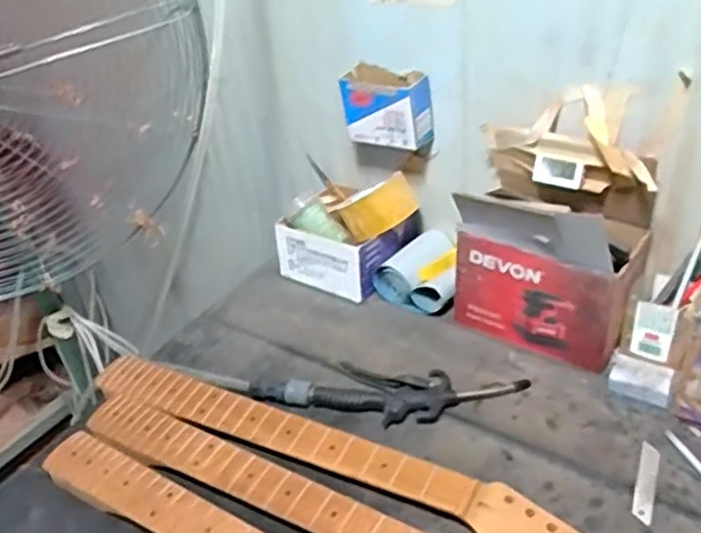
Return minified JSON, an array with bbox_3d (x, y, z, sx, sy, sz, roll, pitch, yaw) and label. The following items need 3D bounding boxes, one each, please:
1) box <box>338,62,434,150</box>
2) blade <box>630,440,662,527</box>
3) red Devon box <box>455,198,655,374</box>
[{"bbox_3d":[0.048,-0.211,0.943,0.117,0.089,0.058,12,40,24],"label":"box"},{"bbox_3d":[0.303,0.220,0.723,0.020,0.004,0.098,11,40,23],"label":"blade"},{"bbox_3d":[0.236,-0.002,0.853,0.199,0.210,0.106,16,42,28],"label":"red Devon box"}]

